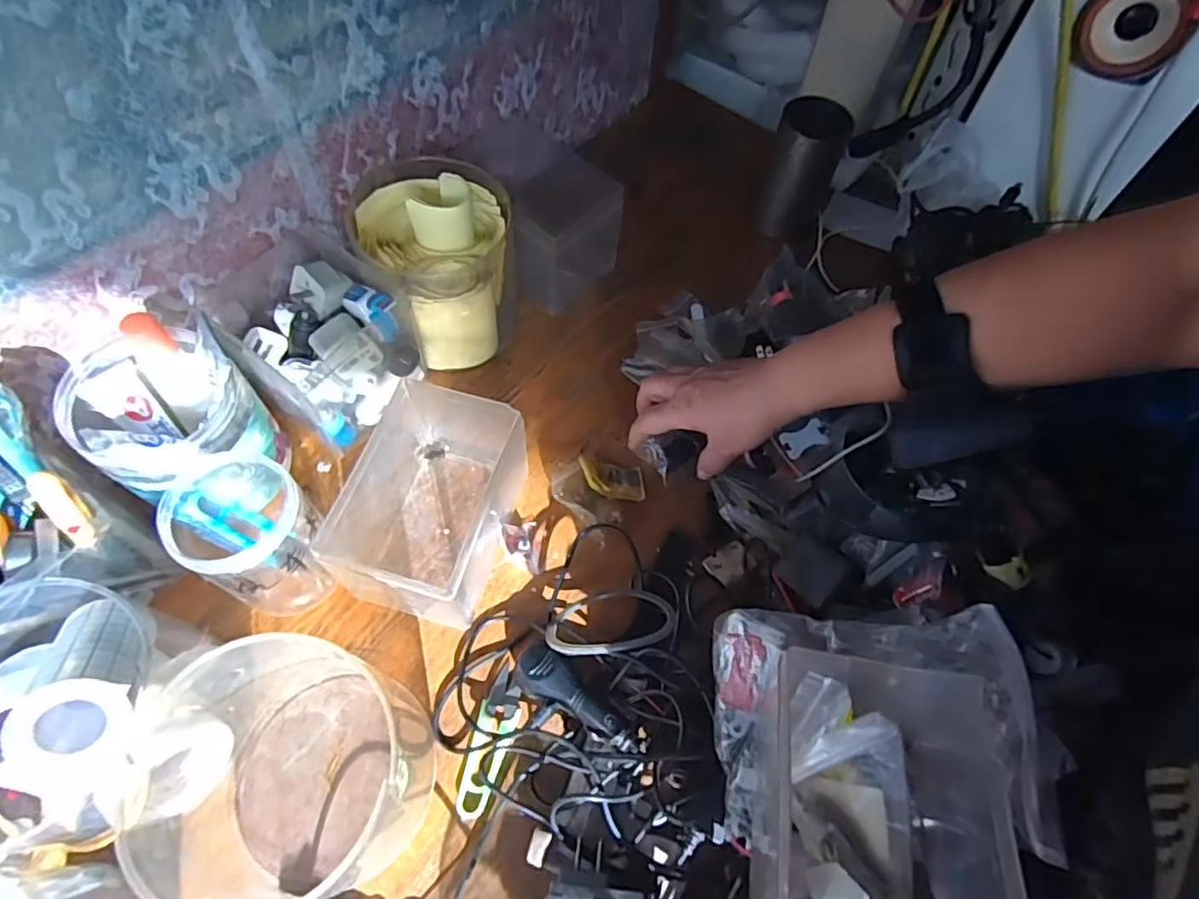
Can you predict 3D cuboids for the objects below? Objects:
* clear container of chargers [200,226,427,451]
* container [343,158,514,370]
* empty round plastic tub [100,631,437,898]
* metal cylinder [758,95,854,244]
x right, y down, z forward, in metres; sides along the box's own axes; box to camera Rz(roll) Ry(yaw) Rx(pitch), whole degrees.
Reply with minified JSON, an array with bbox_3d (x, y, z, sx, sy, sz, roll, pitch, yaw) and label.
[{"bbox_3d":[-0.217,-0.085,0.483,0.123,0.101,0.119,39,65,18],"label":"clear container of chargers"},{"bbox_3d":[-0.132,-0.155,0.529,0.120,0.126,0.135,-23,64,-15],"label":"container"},{"bbox_3d":[-0.188,0.180,0.369,0.165,0.082,0.128,24,62,10],"label":"empty round plastic tub"},{"bbox_3d":[0.197,-0.270,0.610,0.063,0.117,0.072,19,61,8],"label":"metal cylinder"}]

